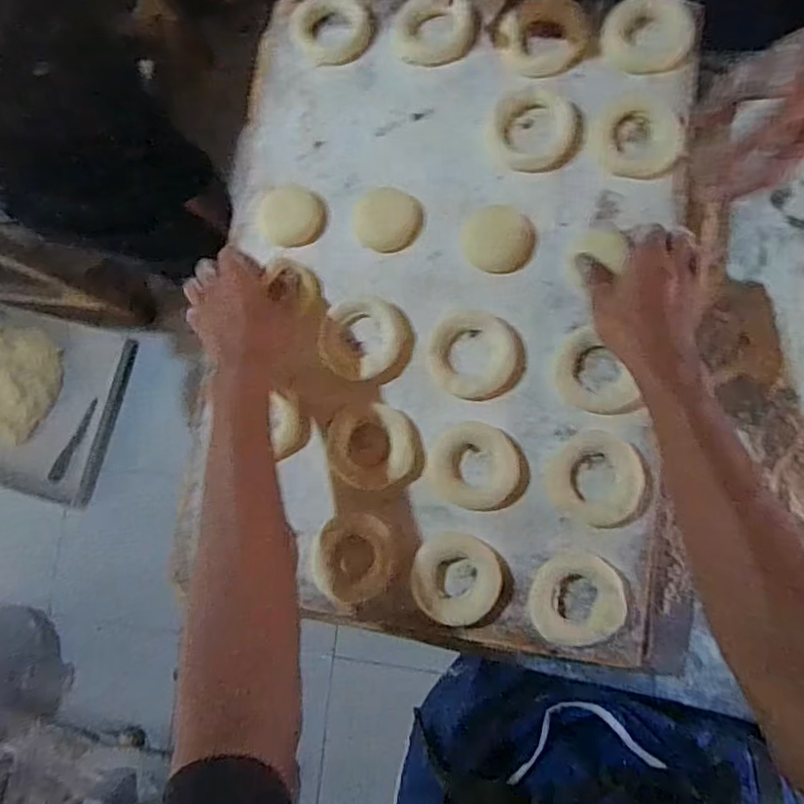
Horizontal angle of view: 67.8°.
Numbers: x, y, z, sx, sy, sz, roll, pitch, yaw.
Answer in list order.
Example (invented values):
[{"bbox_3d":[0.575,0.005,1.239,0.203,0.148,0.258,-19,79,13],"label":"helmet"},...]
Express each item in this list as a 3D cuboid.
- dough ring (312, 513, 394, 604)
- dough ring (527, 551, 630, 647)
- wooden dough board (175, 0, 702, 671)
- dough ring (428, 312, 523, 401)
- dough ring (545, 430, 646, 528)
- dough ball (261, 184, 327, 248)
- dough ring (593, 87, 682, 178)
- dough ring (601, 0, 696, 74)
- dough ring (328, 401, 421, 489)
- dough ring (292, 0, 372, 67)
[{"bbox_3d":[-0.042,0.135,0.521,0.067,0.015,0.074,-1,82,10],"label":"dough ring"},{"bbox_3d":[0.144,0.161,0.488,0.074,0.013,0.070,-1,81,10],"label":"dough ring"},{"bbox_3d":[0.032,-0.096,0.548,0.414,0.027,0.581,5,82,10],"label":"wooden dough board"},{"bbox_3d":[0.064,-0.040,0.531,0.078,0.021,0.074,-1,81,10],"label":"dough ring"},{"bbox_3d":[0.161,0.063,0.501,0.075,0.014,0.077,-1,81,10],"label":"dough ring"},{"bbox_3d":[-0.104,-0.178,0.568,0.066,0.011,0.059,38,90,13],"label":"dough ball"},{"bbox_3d":[0.206,-0.238,0.523,0.070,0.012,0.082,16,85,12],"label":"dough ring"},{"bbox_3d":[0.222,-0.333,0.539,0.077,0.019,0.060,25,87,12],"label":"dough ring"},{"bbox_3d":[-0.023,0.039,0.525,0.081,0.022,0.073,-3,81,9],"label":"dough ring"},{"bbox_3d":[-0.068,-0.370,0.591,0.077,0.013,0.070,-1,81,10],"label":"dough ring"}]

